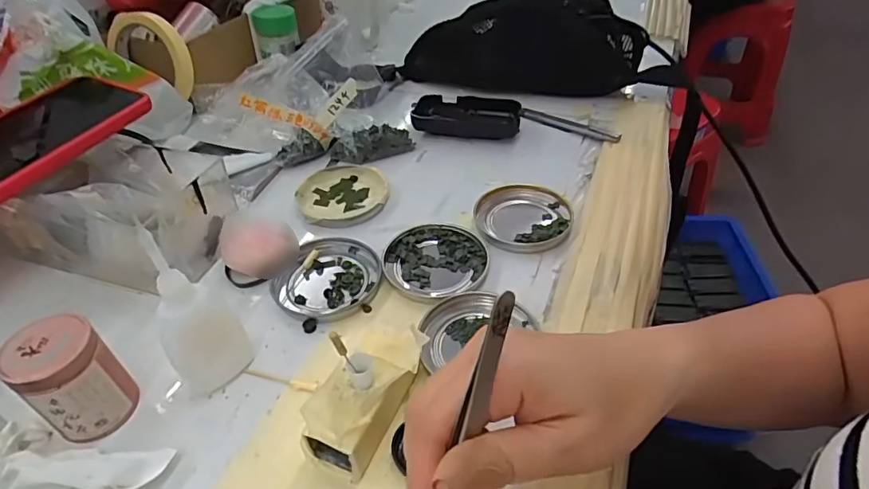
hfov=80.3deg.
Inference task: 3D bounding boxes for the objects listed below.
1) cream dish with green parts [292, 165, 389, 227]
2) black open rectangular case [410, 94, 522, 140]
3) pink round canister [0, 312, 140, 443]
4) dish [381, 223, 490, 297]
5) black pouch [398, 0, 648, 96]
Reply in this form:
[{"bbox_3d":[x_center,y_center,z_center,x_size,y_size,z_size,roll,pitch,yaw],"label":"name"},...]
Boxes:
[{"bbox_3d":[-0.082,-0.045,0.461,0.079,0.012,0.080,-1,43,1],"label":"cream dish with green parts"},{"bbox_3d":[0.033,-0.135,0.540,0.108,0.027,0.047,2,43,4],"label":"black open rectangular case"},{"bbox_3d":[-0.201,0.076,0.290,0.039,0.064,0.044,30,51,30],"label":"pink round canister"},{"bbox_3d":[0.000,0.010,0.395,0.079,0.008,0.071,-13,44,-12],"label":"dish"},{"bbox_3d":[0.099,-0.242,0.601,0.267,0.099,0.062,9,44,13],"label":"black pouch"}]

